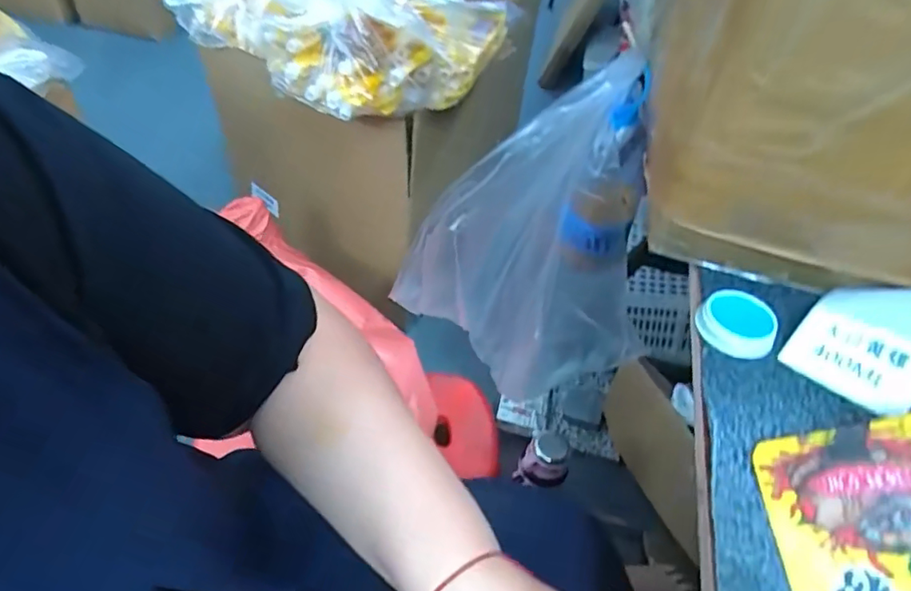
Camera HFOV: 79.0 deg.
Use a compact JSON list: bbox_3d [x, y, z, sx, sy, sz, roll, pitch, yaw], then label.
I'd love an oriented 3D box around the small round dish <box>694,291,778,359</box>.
[{"bbox_3d":[0.240,0.023,0.472,0.061,0.017,0.057,10,46,4],"label":"small round dish"}]

